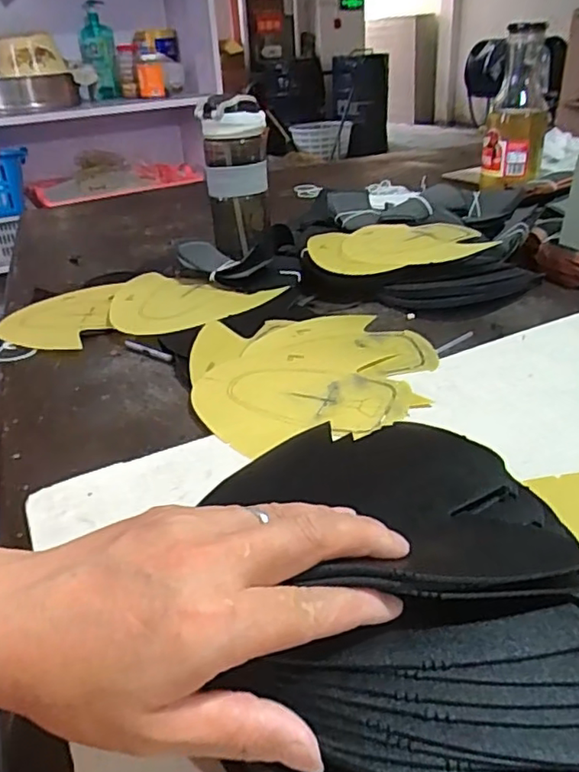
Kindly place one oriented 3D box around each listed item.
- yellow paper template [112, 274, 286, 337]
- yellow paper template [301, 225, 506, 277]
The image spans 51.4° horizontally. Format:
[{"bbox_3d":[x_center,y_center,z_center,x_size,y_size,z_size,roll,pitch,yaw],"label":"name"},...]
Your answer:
[{"bbox_3d":[-0.131,-0.091,0.689,0.193,0.017,0.134,12,33,25],"label":"yellow paper template"},{"bbox_3d":[0.132,-0.176,0.761,0.215,0.023,0.145,-1,30,4],"label":"yellow paper template"}]

